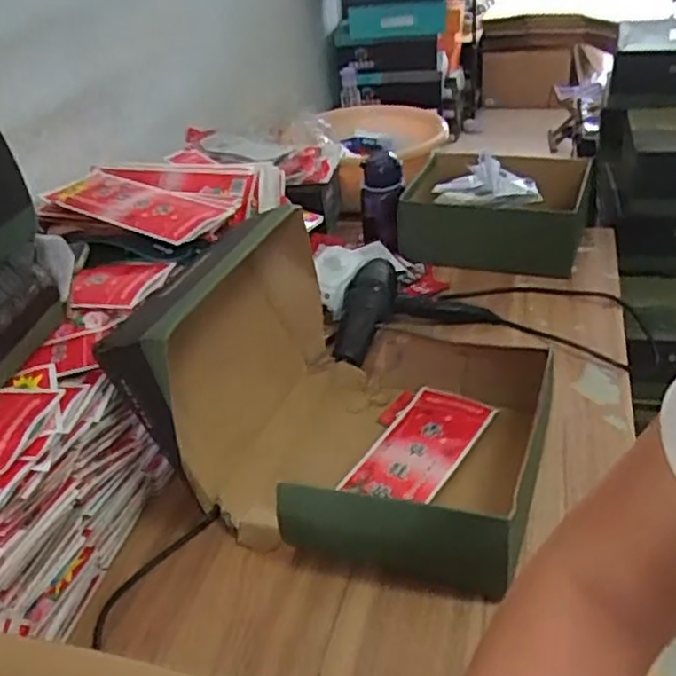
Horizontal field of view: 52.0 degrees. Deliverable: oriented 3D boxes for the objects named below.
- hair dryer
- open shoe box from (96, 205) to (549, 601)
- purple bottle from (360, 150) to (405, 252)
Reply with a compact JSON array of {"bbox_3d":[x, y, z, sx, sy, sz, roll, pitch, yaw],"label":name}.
[{"bbox_3d":[0.131,-0.046,1.120,0.256,0.073,0.222,-1,34,7],"label":"hair dryer"},{"bbox_3d":[0.020,0.042,0.861,0.446,0.298,0.378,10,37,22],"label":"open shoe box"},{"bbox_3d":[0.084,-0.265,1.324,0.070,0.182,0.060,1,6,10],"label":"purple bottle"}]

